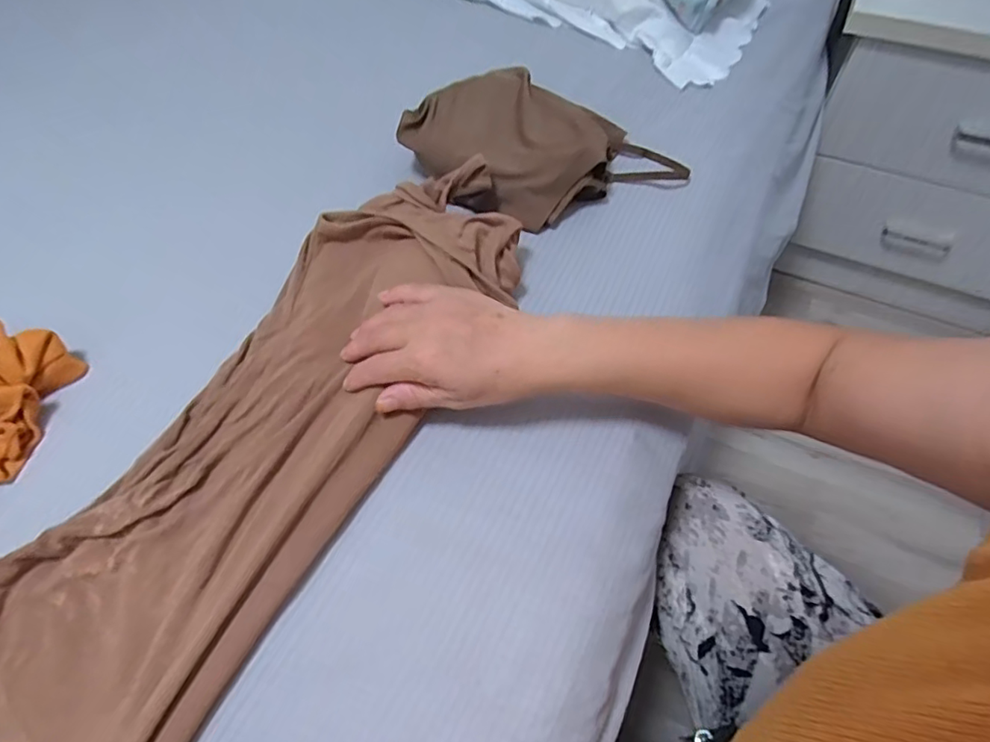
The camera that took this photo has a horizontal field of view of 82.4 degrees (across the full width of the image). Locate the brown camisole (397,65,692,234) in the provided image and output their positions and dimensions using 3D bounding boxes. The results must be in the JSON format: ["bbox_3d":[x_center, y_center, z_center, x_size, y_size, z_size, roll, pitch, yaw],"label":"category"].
[{"bbox_3d":[0.047,-0.219,0.544,0.243,0.068,0.173,31,63,18],"label":"brown camisole"}]

